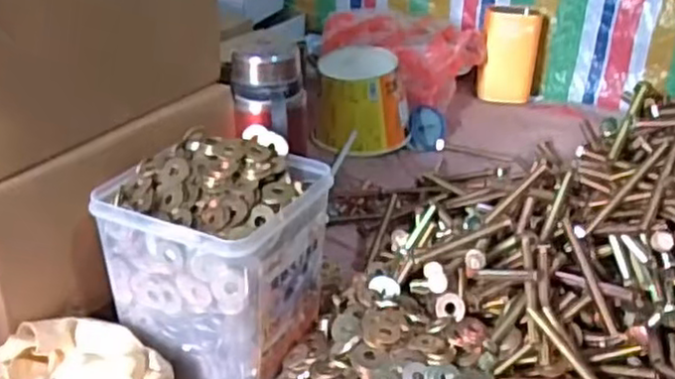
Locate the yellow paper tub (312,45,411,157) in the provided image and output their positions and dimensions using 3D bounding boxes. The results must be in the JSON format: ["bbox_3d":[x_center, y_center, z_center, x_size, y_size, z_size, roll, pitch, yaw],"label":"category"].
[{"bbox_3d":[0.035,-0.119,0.957,0.125,0.109,0.122,3,30,3],"label":"yellow paper tub"}]

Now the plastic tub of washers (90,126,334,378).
[{"bbox_3d":[-0.096,0.055,0.597,0.138,0.158,0.143,16,33,24],"label":"plastic tub of washers"}]

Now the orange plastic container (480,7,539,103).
[{"bbox_3d":[0.267,-0.213,1.108,0.083,0.133,0.073,6,30,7],"label":"orange plastic container"}]

